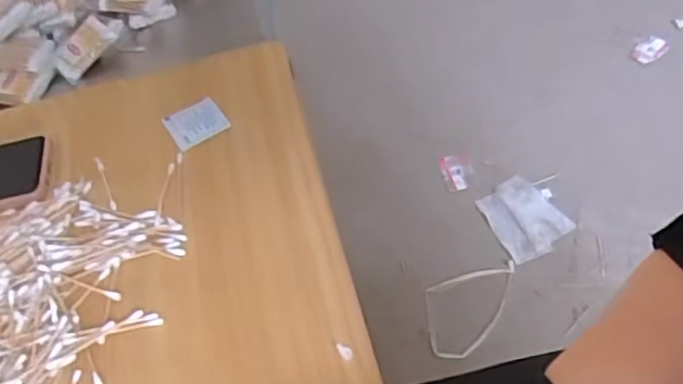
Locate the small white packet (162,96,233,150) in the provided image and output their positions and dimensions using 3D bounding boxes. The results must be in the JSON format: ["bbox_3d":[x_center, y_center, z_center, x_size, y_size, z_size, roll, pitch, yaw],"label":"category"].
[{"bbox_3d":[-0.132,-0.064,0.609,0.047,0.008,0.051,-29,53,-19],"label":"small white packet"}]

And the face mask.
[{"bbox_3d":[0.233,0.099,1.069,0.155,0.017,0.354,32,62,31],"label":"face mask"}]

